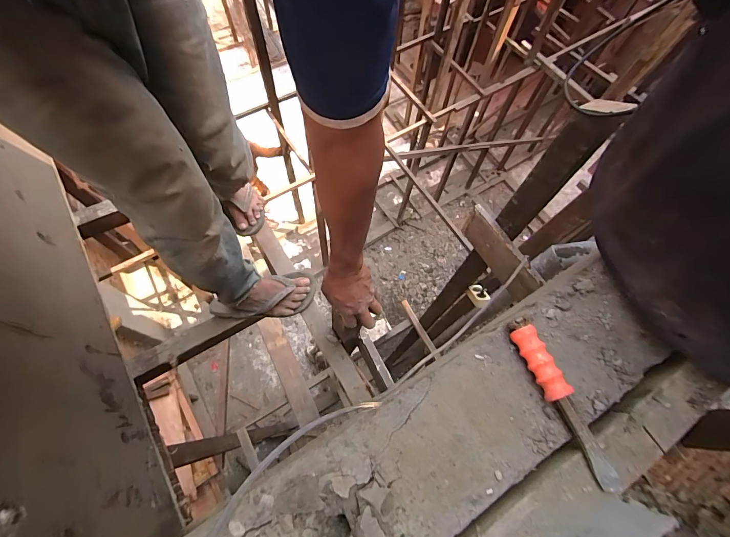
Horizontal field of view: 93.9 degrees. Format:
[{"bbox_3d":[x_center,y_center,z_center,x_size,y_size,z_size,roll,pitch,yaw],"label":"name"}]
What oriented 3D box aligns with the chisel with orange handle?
[{"bbox_3d":[0.232,0.161,0.408,0.028,0.034,0.189,-18,69,-10],"label":"chisel with orange handle"}]

